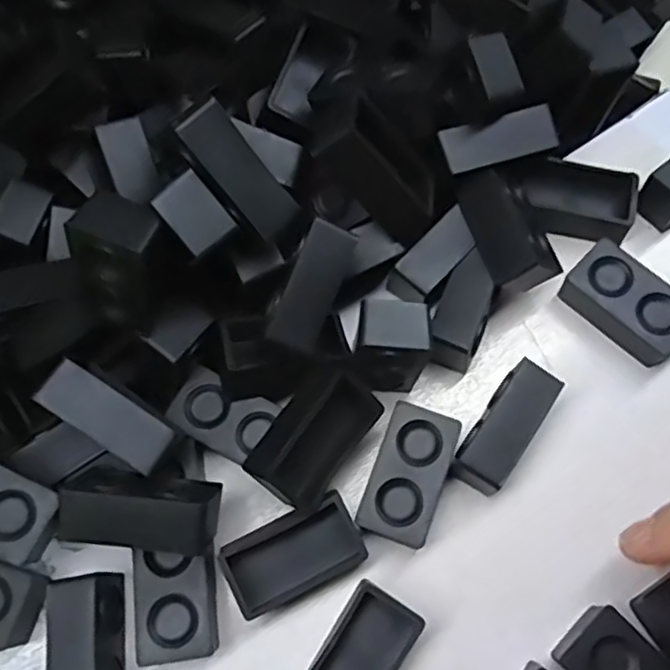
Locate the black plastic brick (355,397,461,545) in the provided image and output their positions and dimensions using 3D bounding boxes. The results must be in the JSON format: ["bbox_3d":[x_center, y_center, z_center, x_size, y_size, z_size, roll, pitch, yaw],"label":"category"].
[{"bbox_3d":[0.024,0.046,0.225,0.023,0.016,0.043,18,72,9],"label":"black plastic brick"}]

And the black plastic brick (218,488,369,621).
[{"bbox_3d":[-0.013,0.069,0.216,0.041,0.019,0.023,-25,71,-7],"label":"black plastic brick"}]

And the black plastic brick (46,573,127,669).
[{"bbox_3d":[-0.073,0.095,0.208,0.019,0.023,0.041,-9,70,-1],"label":"black plastic brick"}]

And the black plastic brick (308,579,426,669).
[{"bbox_3d":[0.007,0.099,0.208,0.023,0.012,0.042,32,74,13],"label":"black plastic brick"}]

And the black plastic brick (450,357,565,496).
[{"bbox_3d":[0.055,0.031,0.225,0.017,0.024,0.045,34,75,13],"label":"black plastic brick"}]

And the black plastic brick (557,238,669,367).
[{"bbox_3d":[0.102,-0.011,0.242,0.023,0.018,0.042,-43,74,-13],"label":"black plastic brick"}]

